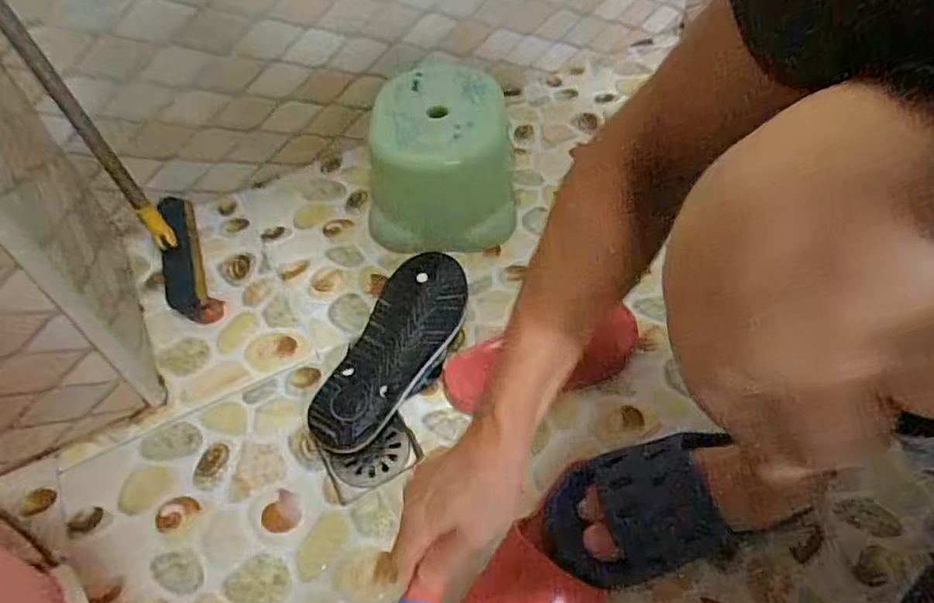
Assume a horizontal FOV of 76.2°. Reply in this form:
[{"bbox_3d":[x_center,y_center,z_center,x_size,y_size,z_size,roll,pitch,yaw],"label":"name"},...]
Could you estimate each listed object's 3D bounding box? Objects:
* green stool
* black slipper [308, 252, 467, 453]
[{"bbox_3d":[-0.043,-0.193,0.822,0.193,0.146,0.223,-7,51,-2],"label":"green stool"},{"bbox_3d":[-0.077,0.054,0.693,0.105,0.051,0.269,19,55,17],"label":"black slipper"}]

